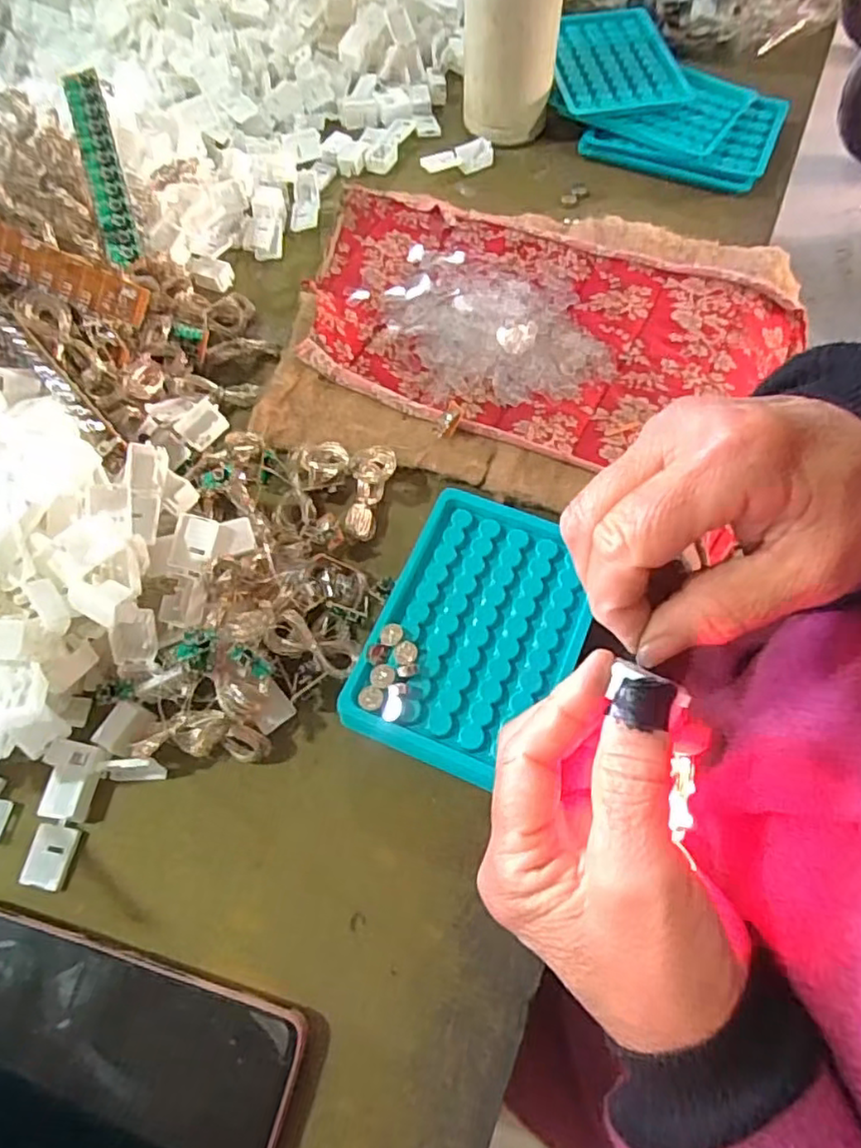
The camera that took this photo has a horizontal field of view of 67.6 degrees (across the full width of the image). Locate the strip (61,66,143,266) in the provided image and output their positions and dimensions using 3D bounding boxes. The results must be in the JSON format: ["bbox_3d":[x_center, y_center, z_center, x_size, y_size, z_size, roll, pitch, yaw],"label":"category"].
[{"bbox_3d":[-0.196,-0.242,0.385,0.022,0.010,0.118,-16,87,-6],"label":"strip"}]

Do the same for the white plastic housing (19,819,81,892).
[{"bbox_3d":[-0.177,0.130,0.300,0.021,0.004,0.028,9,67,5],"label":"white plastic housing"}]

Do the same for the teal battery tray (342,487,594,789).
[{"bbox_3d":[0.023,0.029,0.322,0.093,0.028,0.133,21,69,9],"label":"teal battery tray"}]

